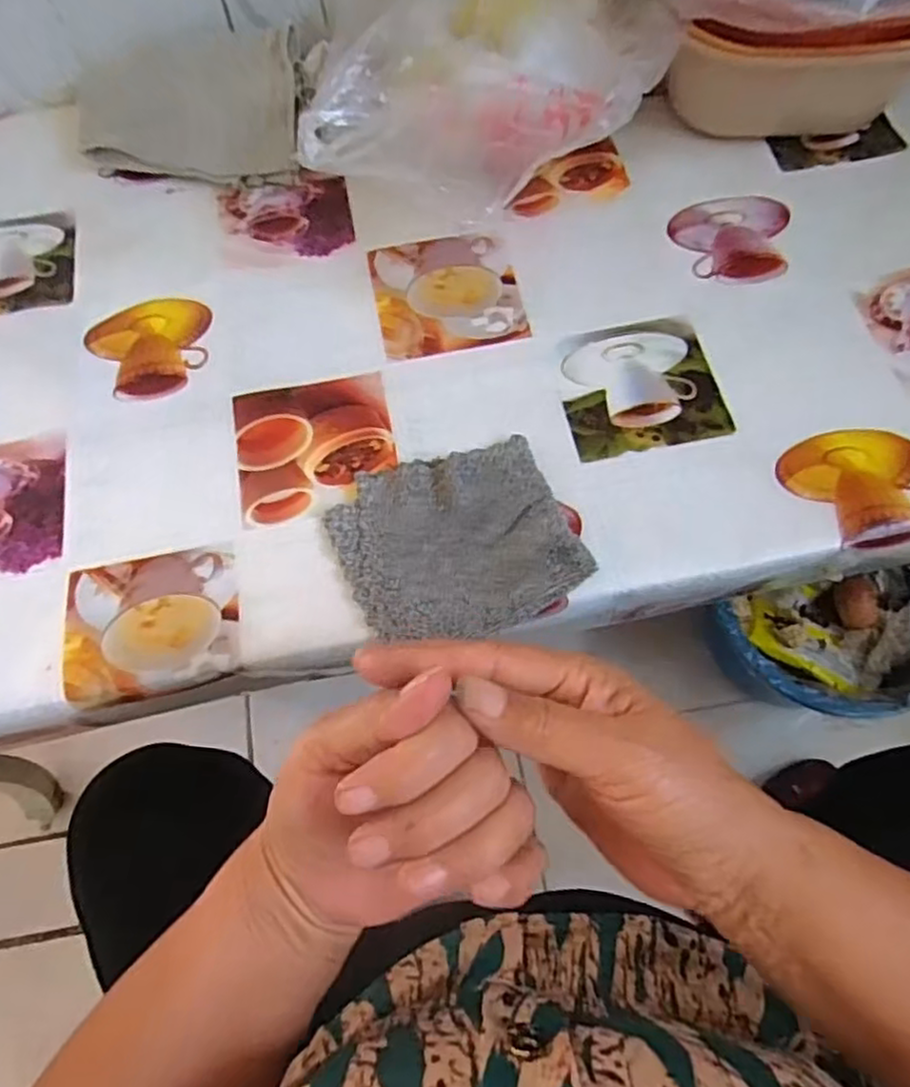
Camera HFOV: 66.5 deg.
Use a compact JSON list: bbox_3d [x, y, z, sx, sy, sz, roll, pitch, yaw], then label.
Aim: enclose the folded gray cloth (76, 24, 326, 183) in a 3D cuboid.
[{"bbox_3d":[-0.192,-0.339,0.532,0.175,0.032,0.116,7,92,5],"label":"folded gray cloth"}]

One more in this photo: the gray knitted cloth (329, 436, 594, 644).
[{"bbox_3d":[0.000,-0.003,0.397,0.125,0.024,0.114,-23,68,-7],"label":"gray knitted cloth"}]

